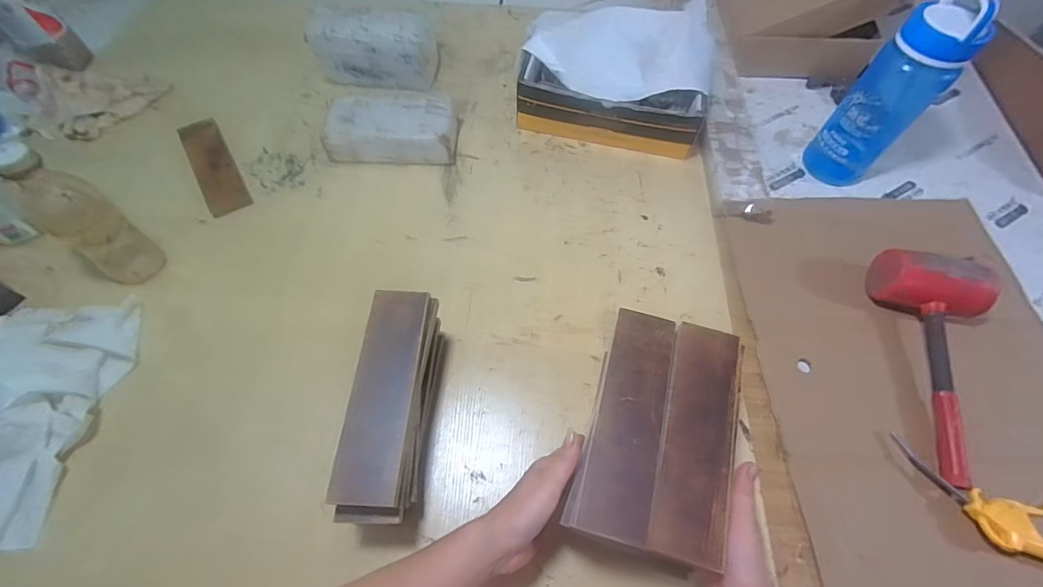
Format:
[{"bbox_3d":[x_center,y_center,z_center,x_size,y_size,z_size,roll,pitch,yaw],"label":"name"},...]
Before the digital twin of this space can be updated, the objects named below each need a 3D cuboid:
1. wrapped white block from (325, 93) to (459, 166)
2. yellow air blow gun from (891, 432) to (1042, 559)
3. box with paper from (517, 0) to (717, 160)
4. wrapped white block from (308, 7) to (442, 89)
[{"bbox_3d":[-0.217,-0.275,0.747,0.214,0.062,0.104,2,61,0],"label":"wrapped white block"},{"bbox_3d":[0.559,0.250,0.498,0.250,0.030,0.090,20,63,10],"label":"yellow air blow gun"},{"bbox_3d":[0.161,-0.385,0.776,0.327,0.116,0.269,15,62,8],"label":"box with paper"},{"bbox_3d":[-0.272,-0.451,0.824,0.222,0.109,0.098,4,61,1],"label":"wrapped white block"}]

